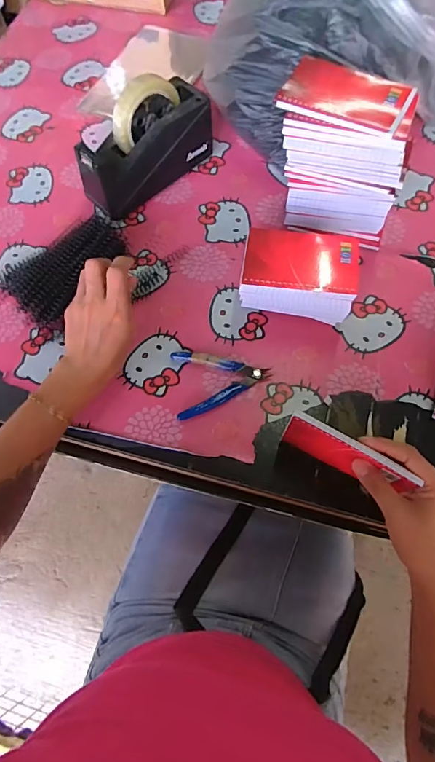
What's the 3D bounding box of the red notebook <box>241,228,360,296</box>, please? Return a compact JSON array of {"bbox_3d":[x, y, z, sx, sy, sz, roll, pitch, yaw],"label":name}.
[{"bbox_3d":[0.099,-0.143,0.489,0.130,0.008,0.083,8,68,5],"label":"red notebook"}]

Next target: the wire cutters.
[{"bbox_3d":[0.006,-0.004,0.511,0.114,0.016,0.081,-10,67,-2],"label":"wire cutters"}]

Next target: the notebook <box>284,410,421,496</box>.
[{"bbox_3d":[0.132,0.074,0.427,0.130,0.070,0.011,27,70,13],"label":"notebook"}]

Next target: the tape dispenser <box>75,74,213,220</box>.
[{"bbox_3d":[-0.102,-0.338,0.595,0.195,0.123,0.066,-41,71,-14],"label":"tape dispenser"}]

